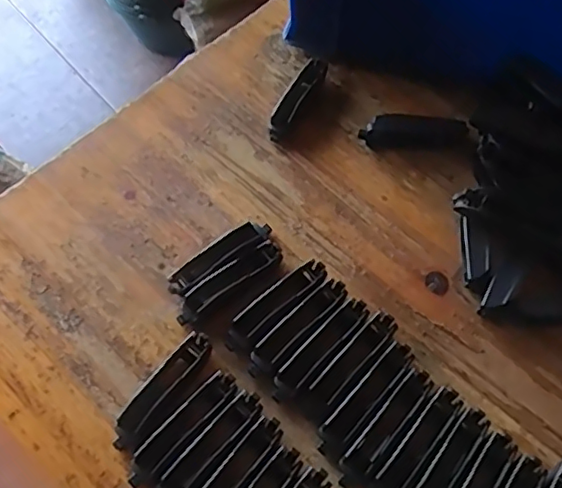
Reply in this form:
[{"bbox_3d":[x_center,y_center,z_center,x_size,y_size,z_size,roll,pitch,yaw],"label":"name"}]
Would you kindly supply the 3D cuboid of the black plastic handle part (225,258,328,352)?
[{"bbox_3d":[-0.003,0.037,0.355,0.075,0.014,0.016,-37,67,-17],"label":"black plastic handle part"}]

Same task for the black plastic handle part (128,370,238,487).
[{"bbox_3d":[-0.055,0.102,0.320,0.016,0.015,0.075,40,70,20],"label":"black plastic handle part"}]

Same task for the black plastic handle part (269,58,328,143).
[{"bbox_3d":[0.014,-0.111,0.436,0.019,0.017,0.078,29,66,15],"label":"black plastic handle part"}]

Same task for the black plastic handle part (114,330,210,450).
[{"bbox_3d":[-0.068,0.084,0.331,0.017,0.017,0.075,33,68,17],"label":"black plastic handle part"}]

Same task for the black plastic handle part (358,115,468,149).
[{"bbox_3d":[0.097,-0.083,0.424,0.076,0.016,0.019,-2,62,0],"label":"black plastic handle part"}]

